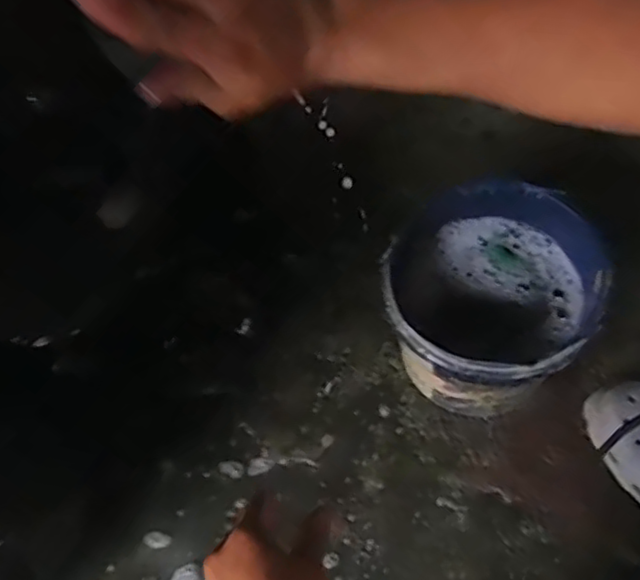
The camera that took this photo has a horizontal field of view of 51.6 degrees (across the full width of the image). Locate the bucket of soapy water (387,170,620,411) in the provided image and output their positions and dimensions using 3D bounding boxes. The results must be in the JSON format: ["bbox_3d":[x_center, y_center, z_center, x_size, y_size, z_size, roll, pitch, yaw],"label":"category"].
[{"bbox_3d":[0.188,0.022,0.788,0.221,0.219,0.222,-1,65,3],"label":"bucket of soapy water"}]

